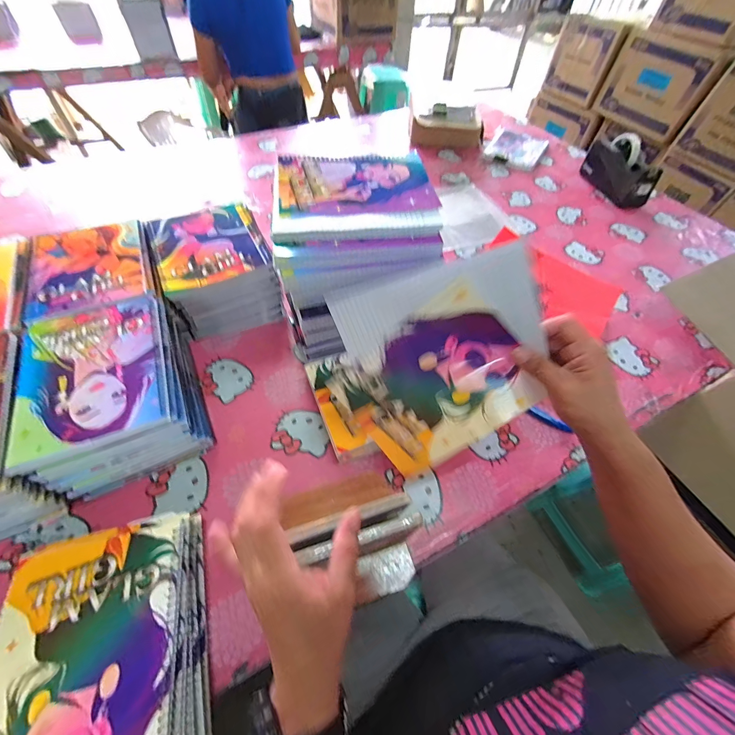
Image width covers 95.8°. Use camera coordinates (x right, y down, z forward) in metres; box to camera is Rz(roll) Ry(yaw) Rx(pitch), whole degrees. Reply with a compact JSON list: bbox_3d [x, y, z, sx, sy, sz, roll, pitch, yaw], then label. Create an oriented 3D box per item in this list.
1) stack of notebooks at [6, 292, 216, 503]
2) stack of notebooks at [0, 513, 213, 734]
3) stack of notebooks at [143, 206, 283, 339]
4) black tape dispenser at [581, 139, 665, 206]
[{"bbox_3d":[-0.323,0.029,0.436,0.161,0.108,0.208,-21,59,-16],"label":"stack of notebooks"},{"bbox_3d":[-0.244,0.271,0.302,0.173,0.062,0.220,-13,57,-11],"label":"stack of notebooks"},{"bbox_3d":[-0.257,-0.170,0.576,0.165,0.113,0.194,-22,60,-17],"label":"stack of notebooks"},{"bbox_3d":[0.656,-0.514,0.871,0.063,0.102,0.195,-9,57,-9],"label":"black tape dispenser"}]

